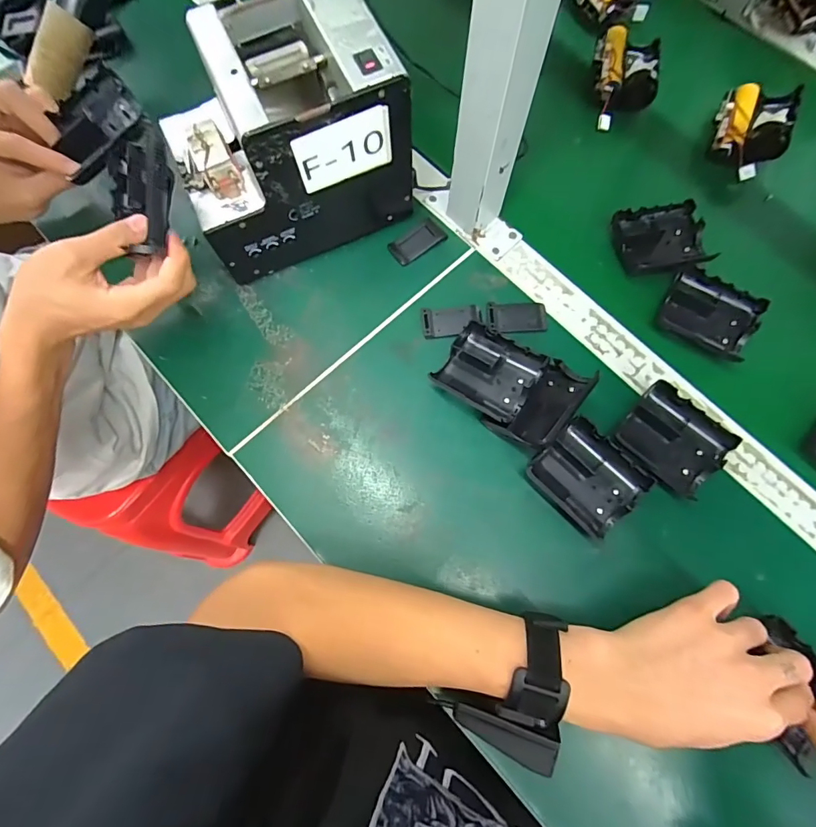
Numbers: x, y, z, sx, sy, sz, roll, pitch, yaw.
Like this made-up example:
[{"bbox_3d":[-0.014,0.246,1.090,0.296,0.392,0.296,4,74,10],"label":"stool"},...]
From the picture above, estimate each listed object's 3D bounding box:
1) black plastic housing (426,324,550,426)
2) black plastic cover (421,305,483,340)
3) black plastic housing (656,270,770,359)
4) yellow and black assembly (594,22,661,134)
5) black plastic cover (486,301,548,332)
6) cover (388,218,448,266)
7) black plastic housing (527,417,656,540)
[{"bbox_3d":[0.068,-0.034,0.392,0.077,0.032,0.066,33,80,9],"label":"black plastic housing"},{"bbox_3d":[0.041,-0.085,0.422,0.055,0.004,0.031,-5,77,1],"label":"black plastic cover"},{"bbox_3d":[0.275,-0.090,0.417,0.077,0.017,0.064,28,79,8],"label":"black plastic housing"},{"bbox_3d":[0.229,-0.353,0.485,0.065,0.028,0.109,10,77,4],"label":"yellow and black assembly"},{"bbox_3d":[0.101,-0.089,0.422,0.056,0.004,0.032,-2,77,1],"label":"black plastic cover"},{"bbox_3d":[0.009,-0.169,0.446,0.056,0.004,0.028,-35,78,-6],"label":"cover"},{"bbox_3d":[0.143,0.052,0.370,0.077,0.027,0.069,42,81,10],"label":"black plastic housing"}]

